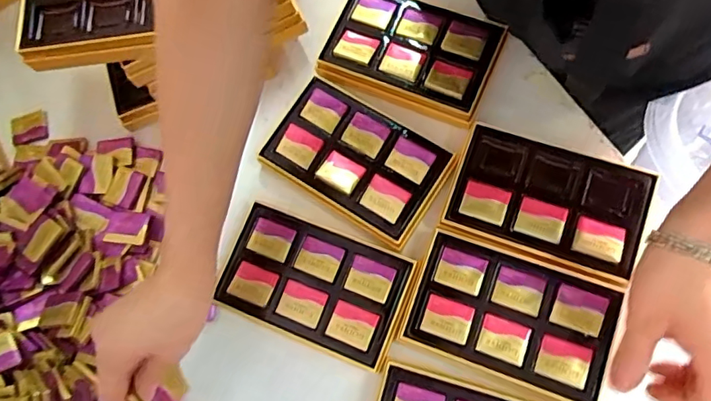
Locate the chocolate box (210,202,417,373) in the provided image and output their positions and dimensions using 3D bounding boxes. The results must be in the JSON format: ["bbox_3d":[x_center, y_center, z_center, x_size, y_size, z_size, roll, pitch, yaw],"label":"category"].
[{"bbox_3d":[-0.038,0.072,0.464,0.161,0.022,0.100,19,79,12],"label":"chocolate box"}]

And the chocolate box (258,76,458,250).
[{"bbox_3d":[-0.001,-0.039,0.490,0.161,0.022,0.100,32,82,15],"label":"chocolate box"}]

